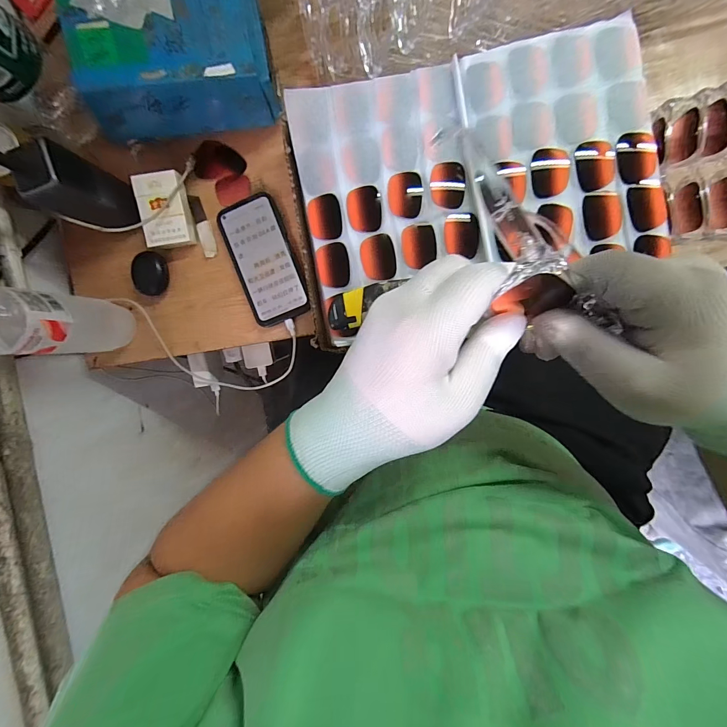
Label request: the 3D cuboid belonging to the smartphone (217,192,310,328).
[{"bbox_3d":[-0.131,-0.136,0.466,0.079,0.014,0.164,-19,92,7],"label":"smartphone"}]

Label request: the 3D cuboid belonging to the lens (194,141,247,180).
[{"bbox_3d":[-0.193,-0.274,0.471,0.066,0.008,0.049,-6,94,6],"label":"lens"}]

